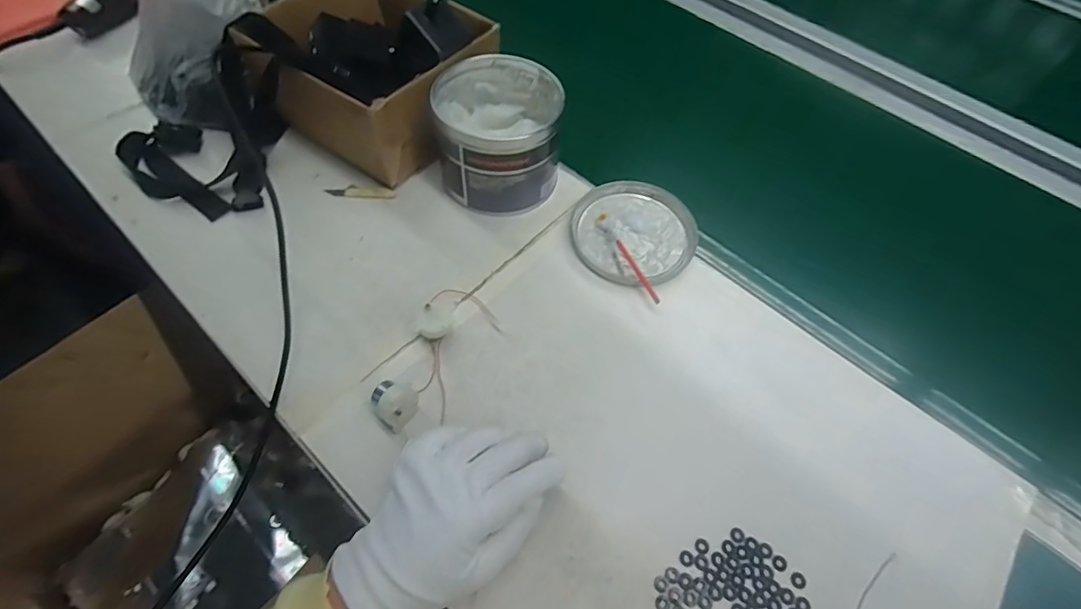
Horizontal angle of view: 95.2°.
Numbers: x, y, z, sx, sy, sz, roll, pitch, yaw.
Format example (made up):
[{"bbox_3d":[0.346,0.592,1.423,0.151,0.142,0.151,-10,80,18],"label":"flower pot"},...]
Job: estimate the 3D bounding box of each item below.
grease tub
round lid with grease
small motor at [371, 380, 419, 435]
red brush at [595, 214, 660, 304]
[{"bbox_3d":[-0.044,-0.179,0.517,0.121,0.105,0.127,2,59,-3],"label":"grease tub"},{"bbox_3d":[0.097,-0.079,0.523,0.126,0.012,0.133,2,59,-3],"label":"round lid with grease"},{"bbox_3d":[-0.118,0.078,0.399,0.030,0.029,0.035,33,62,15],"label":"small motor"},{"bbox_3d":[0.089,-0.048,0.502,0.014,0.010,0.122,-20,60,-15],"label":"red brush"}]

